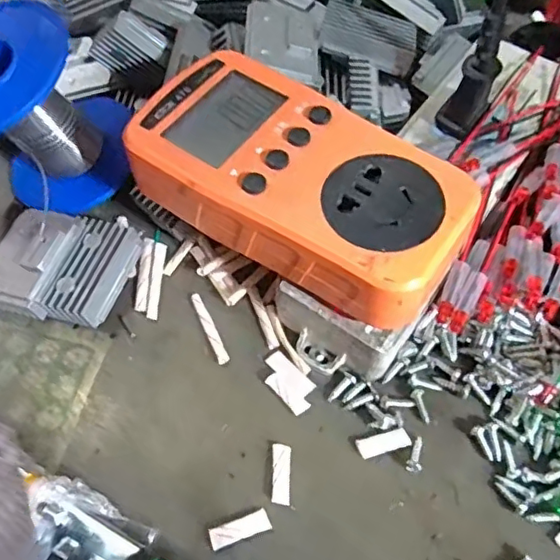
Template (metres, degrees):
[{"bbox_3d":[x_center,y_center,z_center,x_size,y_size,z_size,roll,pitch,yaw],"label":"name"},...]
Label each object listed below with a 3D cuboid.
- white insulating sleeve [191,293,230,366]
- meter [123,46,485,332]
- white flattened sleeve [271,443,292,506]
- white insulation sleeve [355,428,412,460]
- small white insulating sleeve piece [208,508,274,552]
[{"bbox_3d":[-0.030,0.020,0.249,0.005,0.004,0.034,-24,65,-13],"label":"white insulating sleeve"},{"bbox_3d":[0.006,-0.036,0.219,0.125,0.028,0.070,30,65,14],"label":"meter"},{"bbox_3d":[0.001,0.073,0.220,0.007,0.004,0.022,2,62,0],"label":"white flattened sleeve"},{"bbox_3d":[0.040,0.063,0.226,0.020,0.004,0.008,-14,63,-8],"label":"white insulation sleeve"},{"bbox_3d":[-0.014,0.090,0.211,0.022,0.004,0.008,-18,63,-10],"label":"small white insulating sleeve piece"}]

